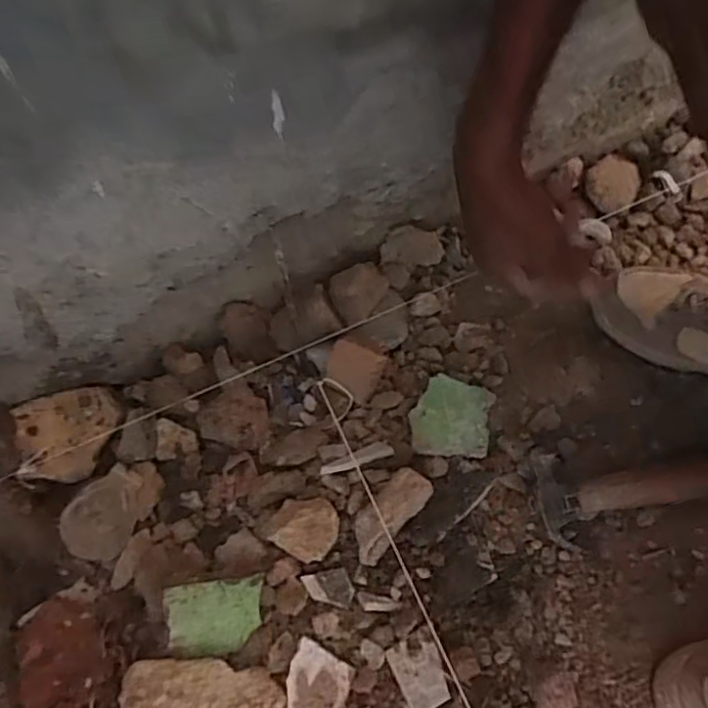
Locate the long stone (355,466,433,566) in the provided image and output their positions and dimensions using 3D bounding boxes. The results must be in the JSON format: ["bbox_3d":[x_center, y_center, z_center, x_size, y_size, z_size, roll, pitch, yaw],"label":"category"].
[{"bbox_3d":[0.033,0.148,0.558,0.038,0.033,0.094,38,71,20],"label":"long stone"}]

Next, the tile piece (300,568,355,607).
[{"bbox_3d":[-0.023,0.210,0.544,0.047,0.006,0.030,9,63,8],"label":"tile piece"}]

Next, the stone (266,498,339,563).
[{"bbox_3d":[-0.045,0.157,0.549,0.056,0.024,0.053,22,66,14],"label":"stone"}]

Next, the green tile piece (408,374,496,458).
[{"bbox_3d":[0.099,0.065,0.609,0.076,0.024,0.085,10,64,9],"label":"green tile piece"}]

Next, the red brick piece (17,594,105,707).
[{"bbox_3d":[-0.243,0.264,0.520,0.069,0.059,0.099,-12,63,-3],"label":"red brick piece"}]

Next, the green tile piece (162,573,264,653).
[{"bbox_3d":[-0.120,0.226,0.516,0.079,0.004,0.067,-1,99,-21],"label":"green tile piece"}]

